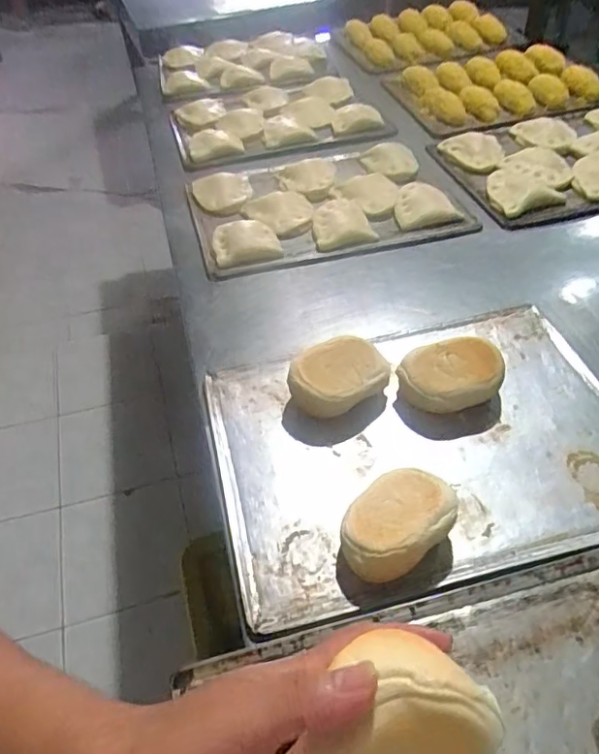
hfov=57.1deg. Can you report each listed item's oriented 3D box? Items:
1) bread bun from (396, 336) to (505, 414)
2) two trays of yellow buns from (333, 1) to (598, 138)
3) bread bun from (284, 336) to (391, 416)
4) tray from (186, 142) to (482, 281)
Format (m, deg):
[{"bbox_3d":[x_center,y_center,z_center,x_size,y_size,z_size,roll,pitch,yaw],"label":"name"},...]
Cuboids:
[{"bbox_3d":[0.172,0.002,0.631,0.109,0.063,0.068,-12,48,-8],"label":"bread bun"},{"bbox_3d":[0.387,-0.808,1.365,0.412,0.059,0.694,-15,48,-10],"label":"two trays of yellow buns"},{"bbox_3d":[0.043,0.004,0.633,0.111,0.056,0.075,-26,51,-19],"label":"bread bun"},{"bbox_3d":[0.034,-0.312,0.975,0.434,0.034,0.335,-12,48,-8],"label":"tray"}]

